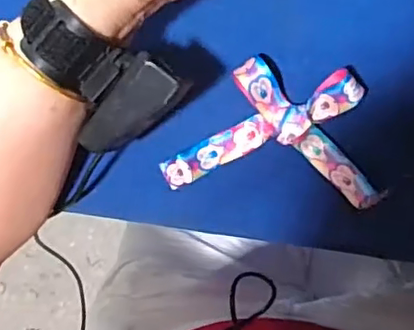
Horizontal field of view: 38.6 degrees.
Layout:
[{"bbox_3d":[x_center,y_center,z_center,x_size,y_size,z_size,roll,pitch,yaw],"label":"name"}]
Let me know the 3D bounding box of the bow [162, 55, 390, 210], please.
[{"bbox_3d":[0.042,-0.022,0.375,0.130,0.019,0.082,5,98,1],"label":"bow"}]

